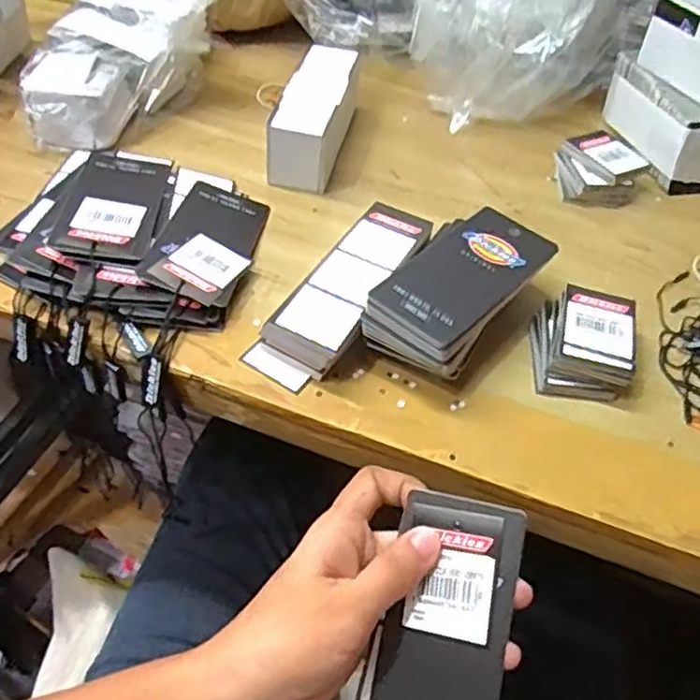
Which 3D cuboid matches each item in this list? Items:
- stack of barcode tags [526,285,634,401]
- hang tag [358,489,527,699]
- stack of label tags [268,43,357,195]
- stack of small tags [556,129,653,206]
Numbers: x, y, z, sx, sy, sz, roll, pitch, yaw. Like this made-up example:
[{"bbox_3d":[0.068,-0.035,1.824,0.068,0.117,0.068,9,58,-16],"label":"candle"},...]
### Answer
[{"bbox_3d":[0.123,-0.005,0.361,0.049,0.024,0.061,12,49,5],"label":"stack of barcode tags"},{"bbox_3d":[0.036,0.121,0.273,0.053,0.006,0.121,12,82,21],"label":"hang tag"},{"bbox_3d":[-0.022,-0.161,0.461,0.039,0.044,0.119,12,49,5],"label":"stack of label tags"},{"bbox_3d":[0.175,-0.129,0.478,0.058,0.024,0.054,1,49,-5],"label":"stack of small tags"}]

